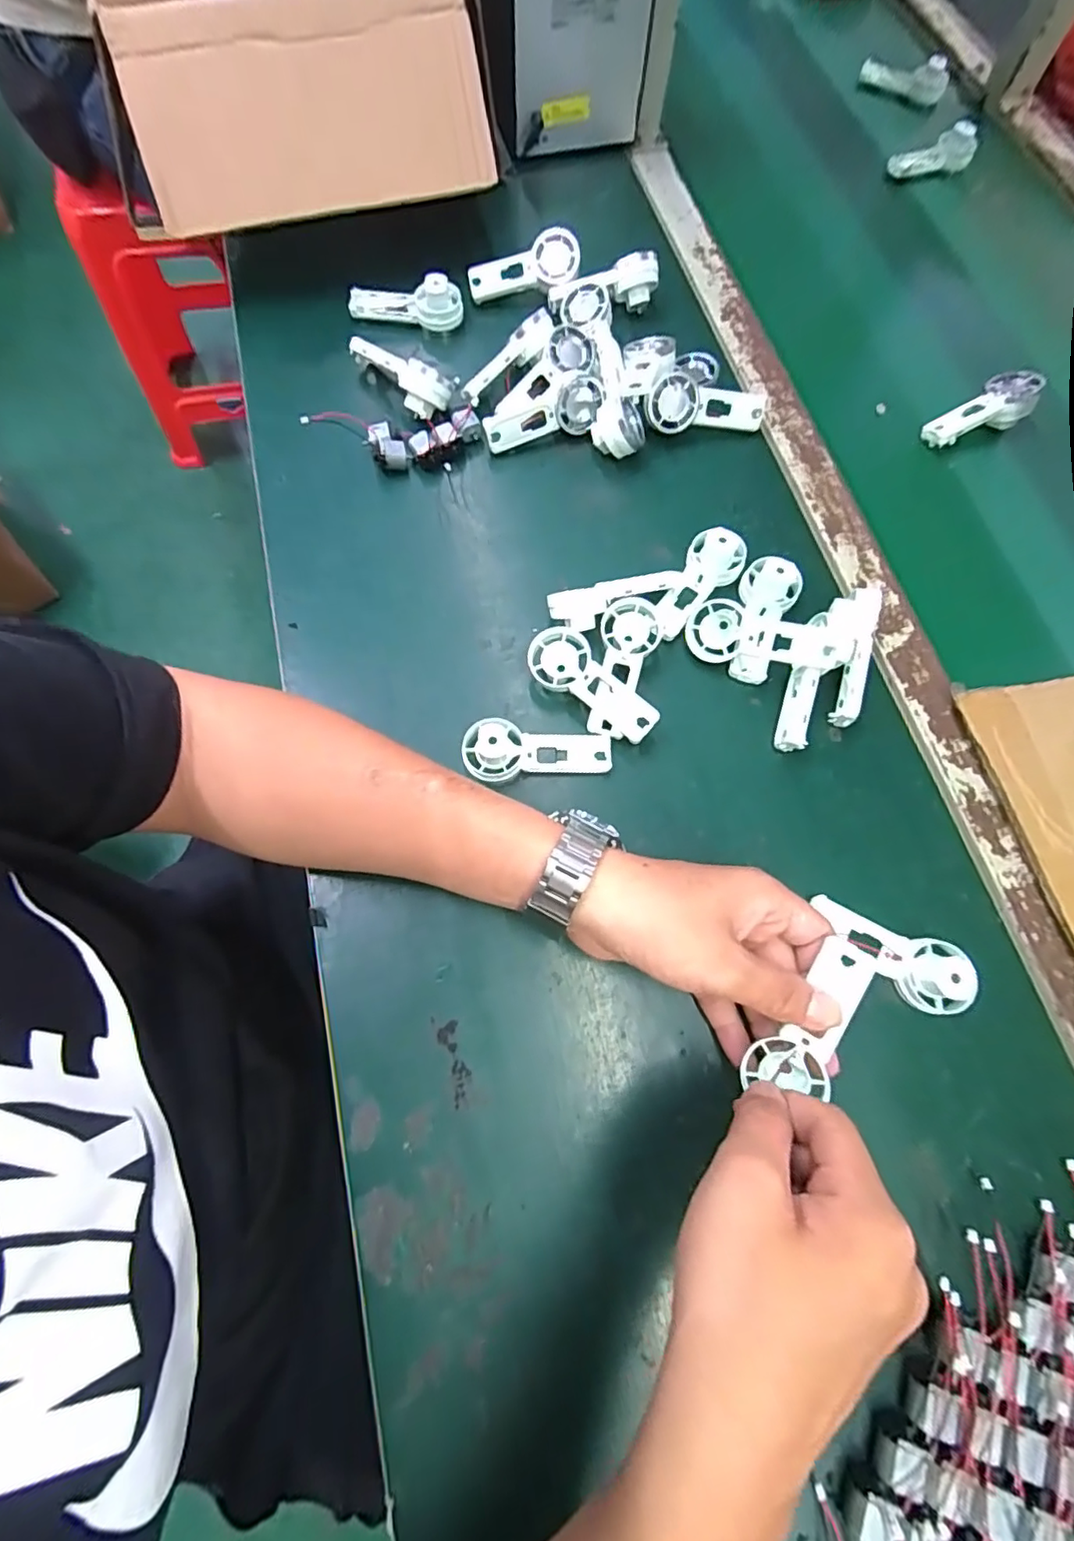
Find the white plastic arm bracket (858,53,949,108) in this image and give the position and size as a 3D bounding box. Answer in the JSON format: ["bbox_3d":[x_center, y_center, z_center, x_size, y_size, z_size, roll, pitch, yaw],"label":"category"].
[{"bbox_3d":[0.417,-0.790,0.661,0.095,0.028,0.023,24,71,8],"label":"white plastic arm bracket"}]

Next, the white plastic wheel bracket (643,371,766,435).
[{"bbox_3d":[0.129,-0.281,0.454,0.095,0.037,0.020,2,40,-10],"label":"white plastic wheel bracket"}]

